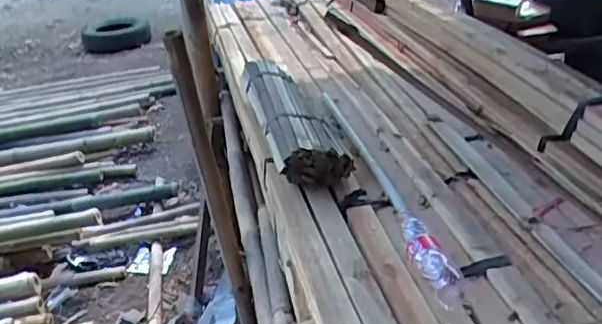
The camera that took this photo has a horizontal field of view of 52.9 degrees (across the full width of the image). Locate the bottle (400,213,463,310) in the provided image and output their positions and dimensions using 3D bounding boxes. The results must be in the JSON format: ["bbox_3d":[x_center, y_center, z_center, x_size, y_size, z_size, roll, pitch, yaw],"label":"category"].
[{"bbox_3d":[0.207,0.146,0.995,0.060,0.054,0.218,-13,29,-12],"label":"bottle"}]

